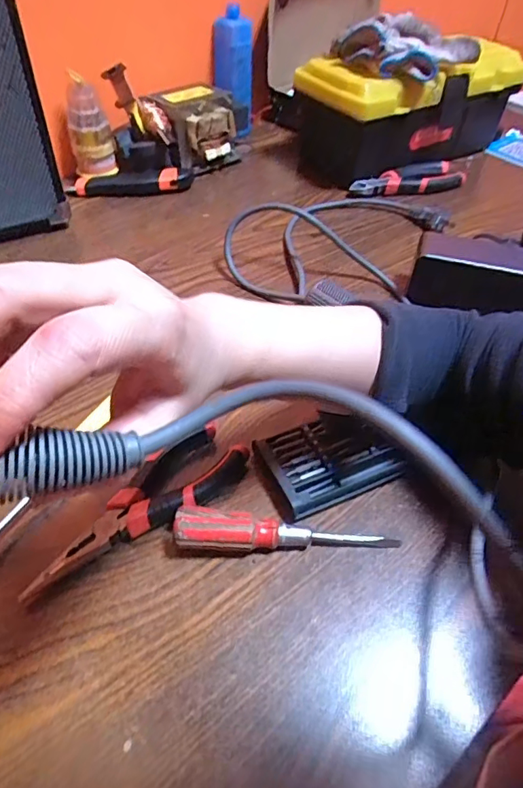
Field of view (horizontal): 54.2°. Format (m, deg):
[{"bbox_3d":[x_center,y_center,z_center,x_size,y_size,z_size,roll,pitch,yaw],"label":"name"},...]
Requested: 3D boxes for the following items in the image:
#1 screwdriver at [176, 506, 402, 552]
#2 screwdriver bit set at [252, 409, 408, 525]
[{"bbox_3d":[0.016,0.090,0.318,0.138,0.020,0.023,4,47,1],"label":"screwdriver"},{"bbox_3d":[0.047,0.044,0.358,0.091,0.023,0.062,-18,50,-18],"label":"screwdriver bit set"}]

